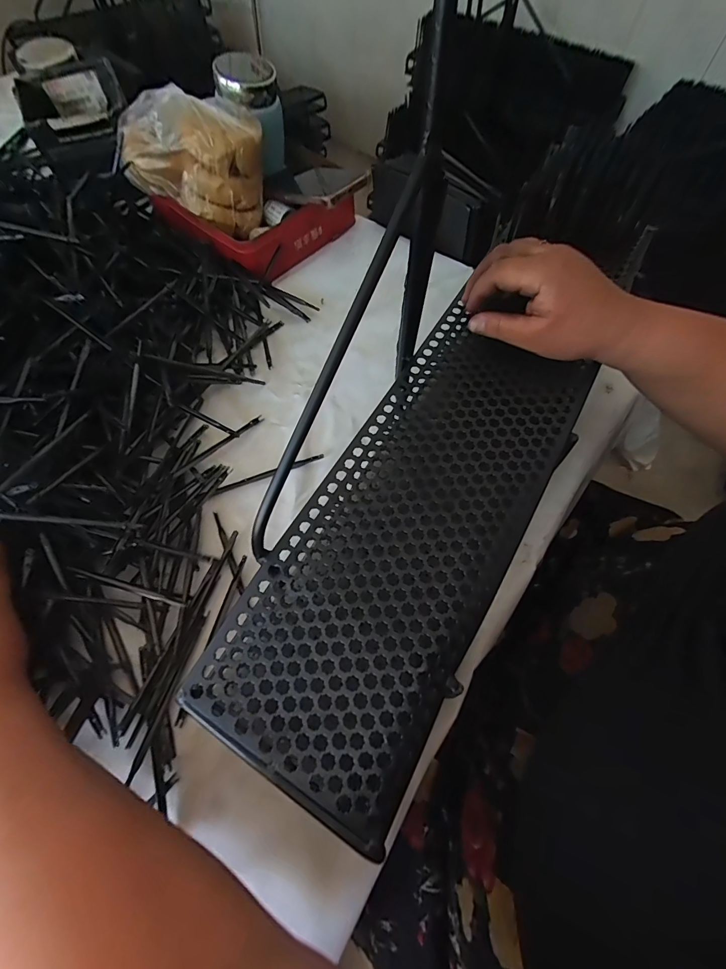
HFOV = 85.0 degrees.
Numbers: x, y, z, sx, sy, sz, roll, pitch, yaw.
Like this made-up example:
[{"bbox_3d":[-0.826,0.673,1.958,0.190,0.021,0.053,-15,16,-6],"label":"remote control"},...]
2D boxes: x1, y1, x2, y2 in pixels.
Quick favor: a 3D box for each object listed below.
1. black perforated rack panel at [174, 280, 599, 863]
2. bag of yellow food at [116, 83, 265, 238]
[{"bbox_3d":[0.038,0.022,0.279,0.136,0.014,0.351,27,69,17],"label":"black perforated rack panel"},{"bbox_3d":[-0.208,-0.402,0.488,0.178,0.108,0.106,30,67,14],"label":"bag of yellow food"}]

